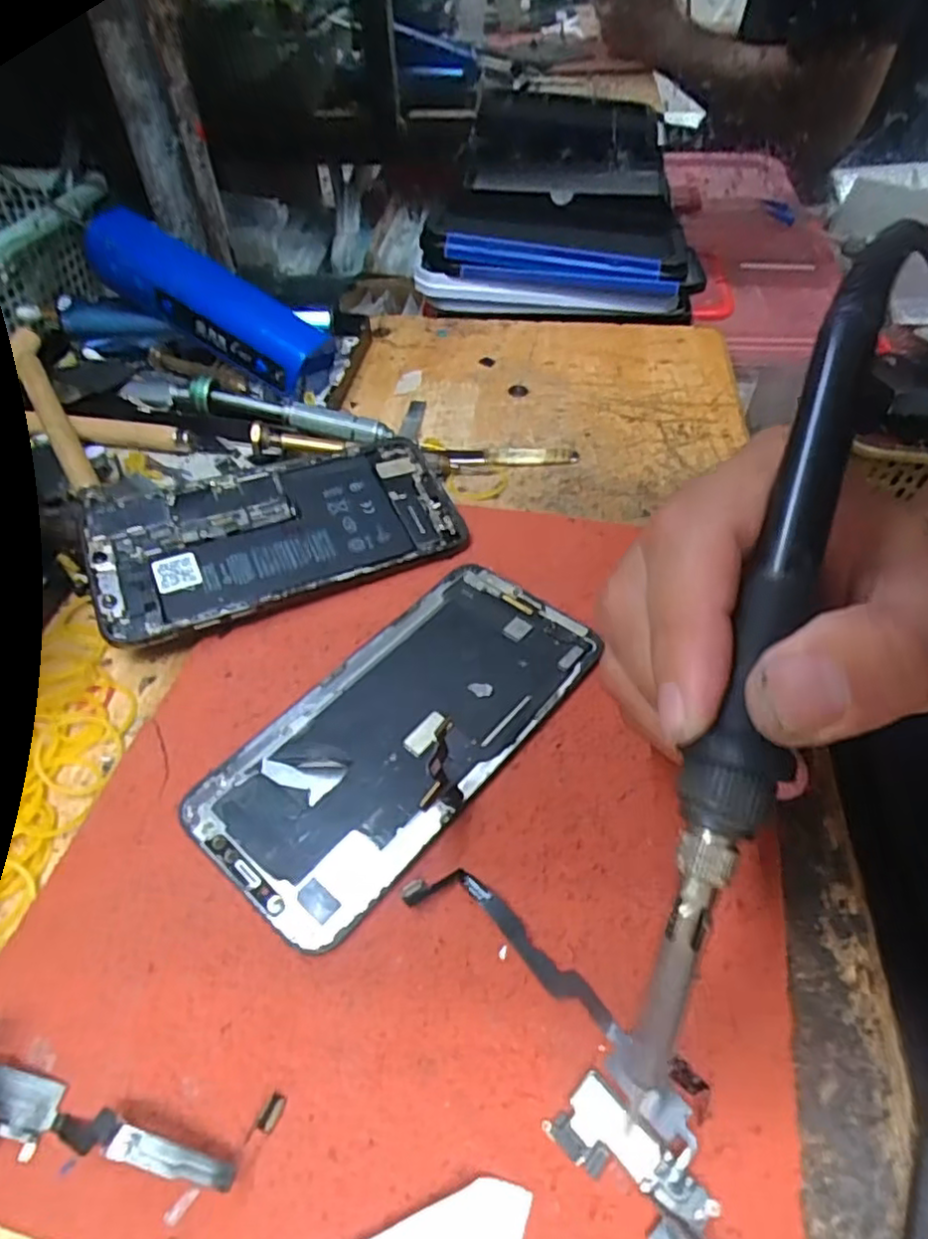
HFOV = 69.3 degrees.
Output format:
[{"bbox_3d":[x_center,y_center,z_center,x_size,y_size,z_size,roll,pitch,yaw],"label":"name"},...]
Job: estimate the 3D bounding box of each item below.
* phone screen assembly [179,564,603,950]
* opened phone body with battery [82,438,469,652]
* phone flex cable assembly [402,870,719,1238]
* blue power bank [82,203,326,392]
[{"bbox_3d":[-0.019,0.033,0.222,0.066,0.006,0.139,33,57,26],"label":"phone screen assembly"},{"bbox_3d":[-0.074,-0.037,0.269,0.139,0.004,0.073,-16,59,-17],"label":"opened phone body with battery"},{"bbox_3d":[0.020,0.099,0.165,0.094,0.005,0.030,37,58,26],"label":"phone flex cable assembly"},{"bbox_3d":[-0.133,-0.164,0.348,0.120,0.032,0.033,31,53,-2],"label":"blue power bank"}]

